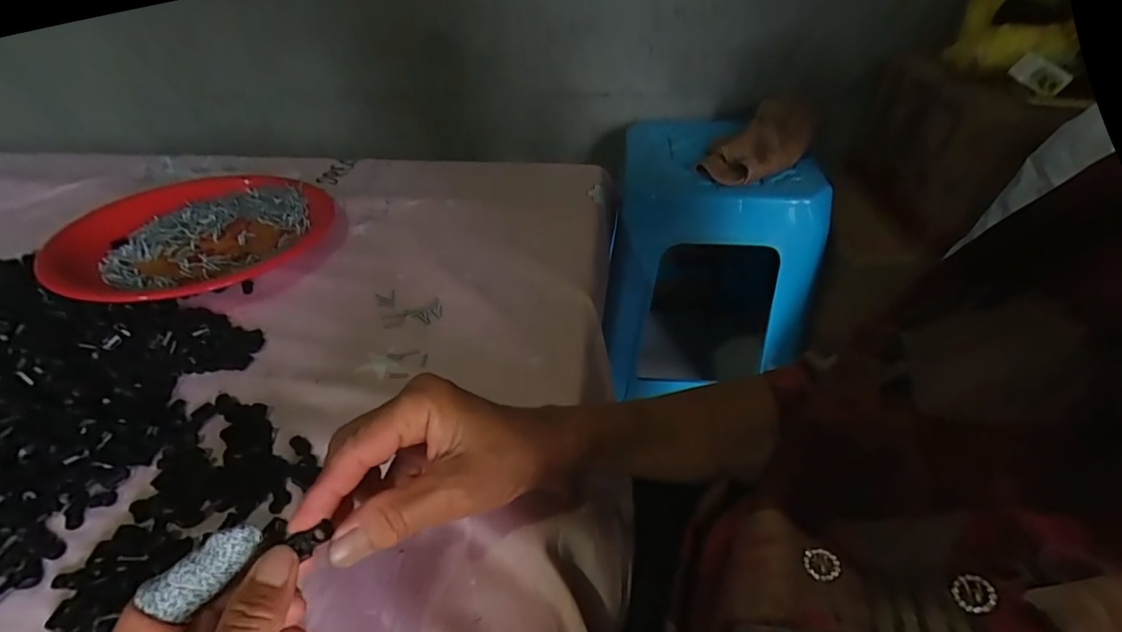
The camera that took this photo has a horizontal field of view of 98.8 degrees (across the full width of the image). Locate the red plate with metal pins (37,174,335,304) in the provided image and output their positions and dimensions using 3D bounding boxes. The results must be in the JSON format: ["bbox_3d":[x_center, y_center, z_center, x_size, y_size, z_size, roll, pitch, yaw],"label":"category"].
[{"bbox_3d":[-0.389,-0.097,0.519,0.229,0.032,0.259,27,50,29],"label":"red plate with metal pins"}]

